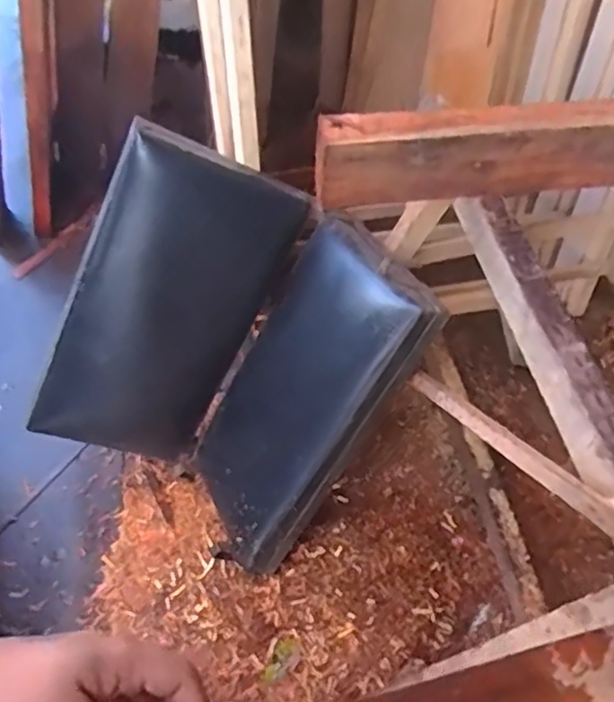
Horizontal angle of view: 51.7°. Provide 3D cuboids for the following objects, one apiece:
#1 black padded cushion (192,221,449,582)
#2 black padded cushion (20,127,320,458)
[{"bbox_3d":[-0.026,0.090,1.261,0.091,0.666,0.347,10,30,-44],"label":"black padded cushion"},{"bbox_3d":[-0.285,-0.065,1.279,0.369,0.691,0.084,16,29,-27],"label":"black padded cushion"}]

